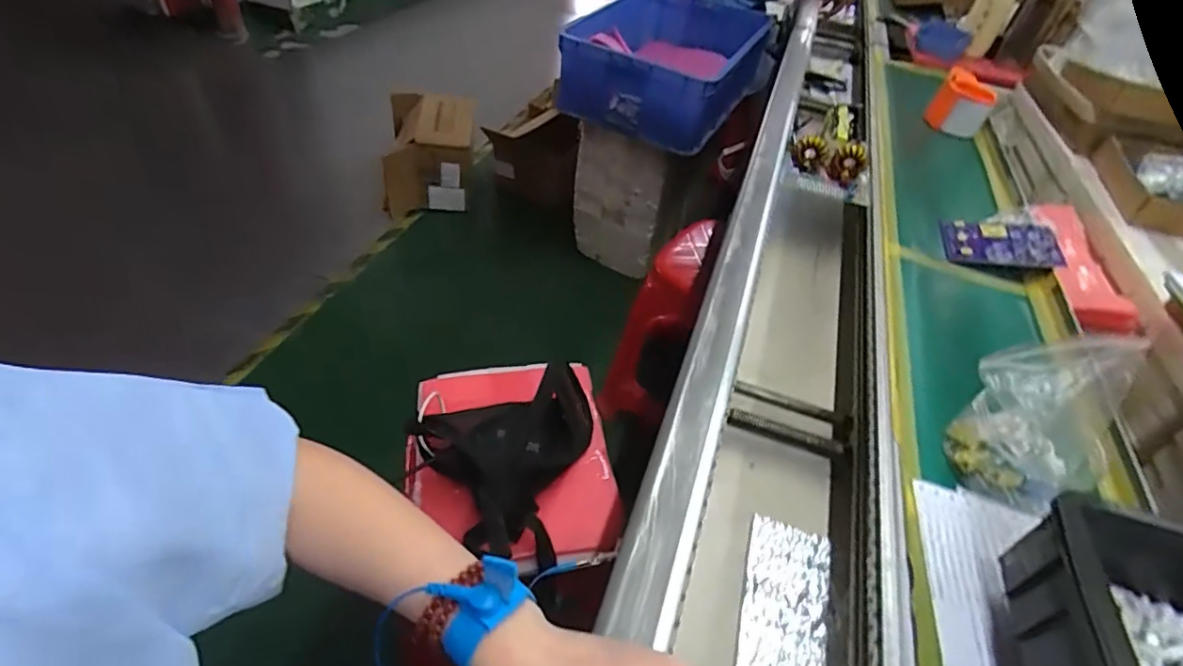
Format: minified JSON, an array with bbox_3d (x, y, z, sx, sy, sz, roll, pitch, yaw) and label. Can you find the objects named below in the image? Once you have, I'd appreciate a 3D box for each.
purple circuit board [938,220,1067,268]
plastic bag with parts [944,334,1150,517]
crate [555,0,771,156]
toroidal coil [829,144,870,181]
[{"bbox_3d":[0.517,-0.115,0.719,0.122,0.007,0.098,7,44,22],"label":"purple circuit board"},{"bbox_3d":[0.362,0.068,0.444,0.098,0.113,0.086,2,45,-5],"label":"plastic bag with parts"},{"bbox_3d":[0.211,-0.758,1.541,0.453,0.195,0.685,21,46,13],"label":"crate"},{"bbox_3d":[0.378,-0.250,0.830,0.048,0.049,0.021,24,47,16],"label":"toroidal coil"}]

